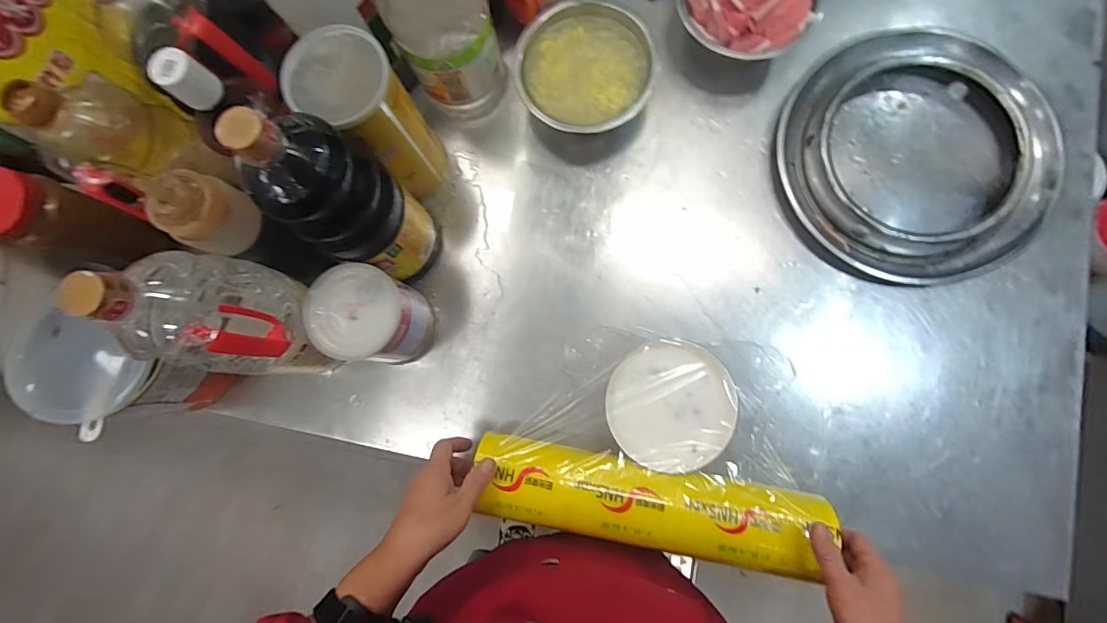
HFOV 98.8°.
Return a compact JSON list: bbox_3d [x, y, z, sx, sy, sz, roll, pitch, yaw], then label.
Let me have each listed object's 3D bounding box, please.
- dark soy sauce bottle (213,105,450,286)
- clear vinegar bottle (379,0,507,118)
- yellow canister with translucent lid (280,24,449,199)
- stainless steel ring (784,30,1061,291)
[{"bbox_3d":[-0.199,-0.099,0.468,0.080,0.278,0.100,26,85,7],"label":"dark soy sauce bottle"},{"bbox_3d":[-0.127,-0.322,0.504,0.107,0.273,0.093,-27,81,1],"label":"clear vinegar bottle"},{"bbox_3d":[-0.197,-0.210,0.534,0.101,0.208,0.088,27,86,8],"label":"yellow canister with translucent lid"},{"bbox_3d":[0.427,-0.186,0.564,0.274,0.045,0.316,-39,81,0],"label":"stainless steel ring"}]

